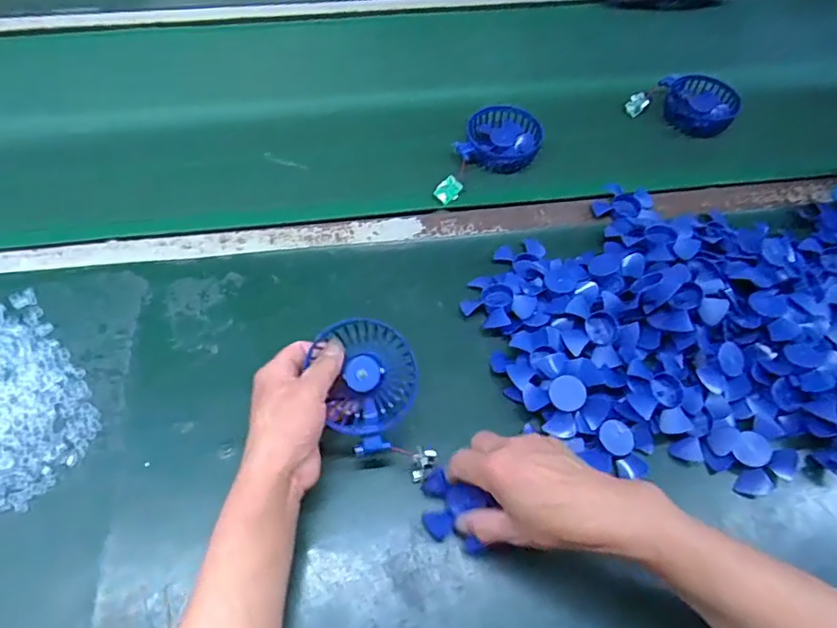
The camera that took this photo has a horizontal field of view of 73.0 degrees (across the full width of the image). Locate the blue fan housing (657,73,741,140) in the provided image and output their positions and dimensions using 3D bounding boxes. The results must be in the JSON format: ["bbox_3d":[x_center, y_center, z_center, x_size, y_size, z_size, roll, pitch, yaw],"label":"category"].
[{"bbox_3d":[0.367,-0.281,0.753,0.075,0.046,0.100,-15,60,-11],"label":"blue fan housing"}]

